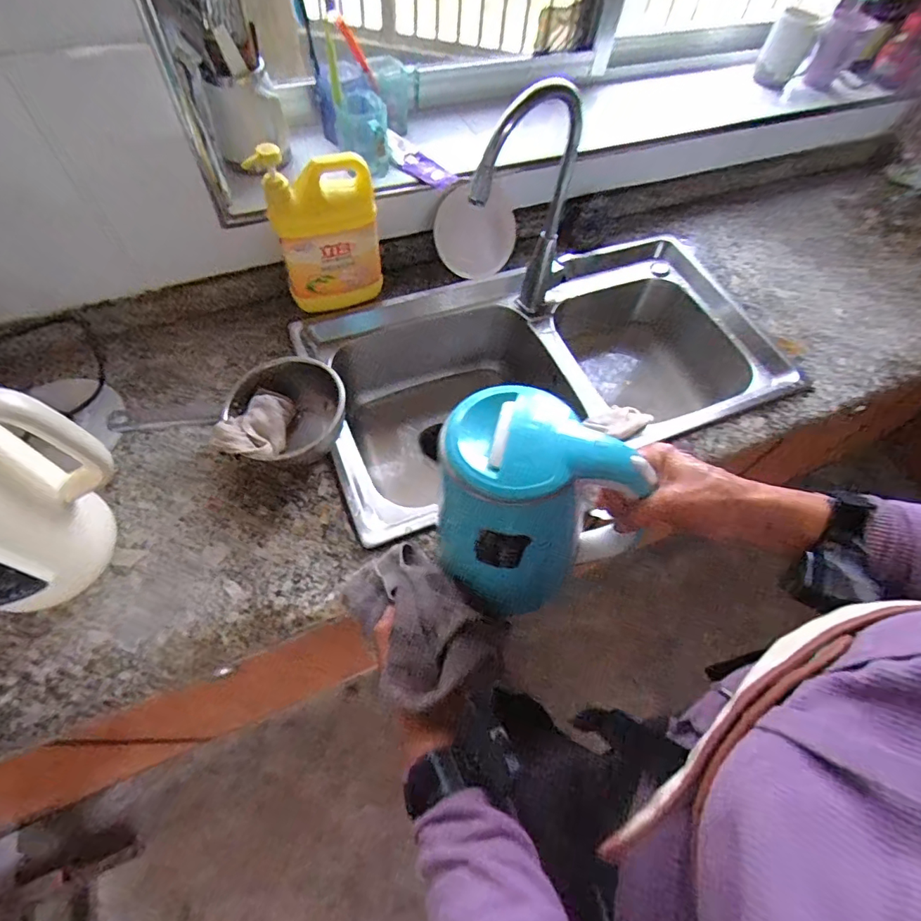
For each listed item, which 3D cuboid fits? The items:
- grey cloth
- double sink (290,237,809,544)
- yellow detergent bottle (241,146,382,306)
[{"bbox_3d":[-0.042,0.151,0.472,0.109,0.068,0.155,-25,65,-18],"label":"grey cloth"},{"bbox_3d":[0.160,-0.131,0.882,0.753,0.236,0.399,-17,62,-14],"label":"double sink"},{"bbox_3d":[-0.194,-0.329,0.707,0.150,0.231,0.072,-7,61,-9],"label":"yellow detergent bottle"}]

